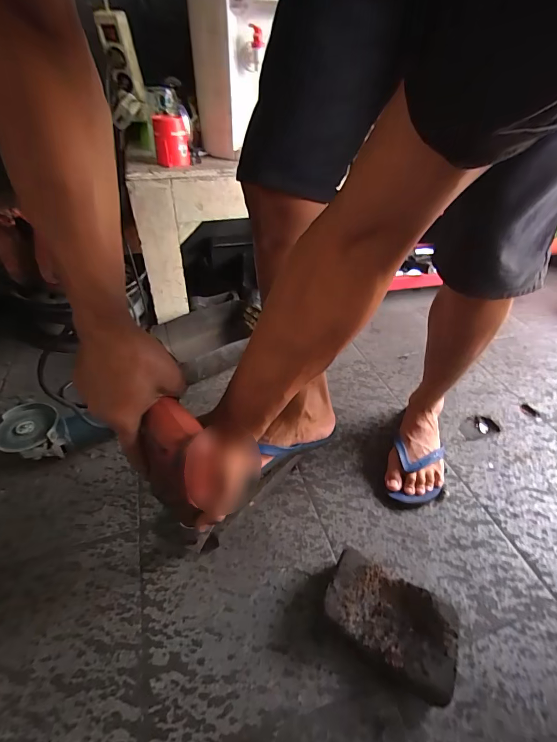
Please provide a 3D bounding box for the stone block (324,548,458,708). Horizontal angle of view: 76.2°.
[{"bbox_3d":[0.152,0.344,0.493,0.172,0.060,0.103,27,46,25],"label":"stone block"}]

